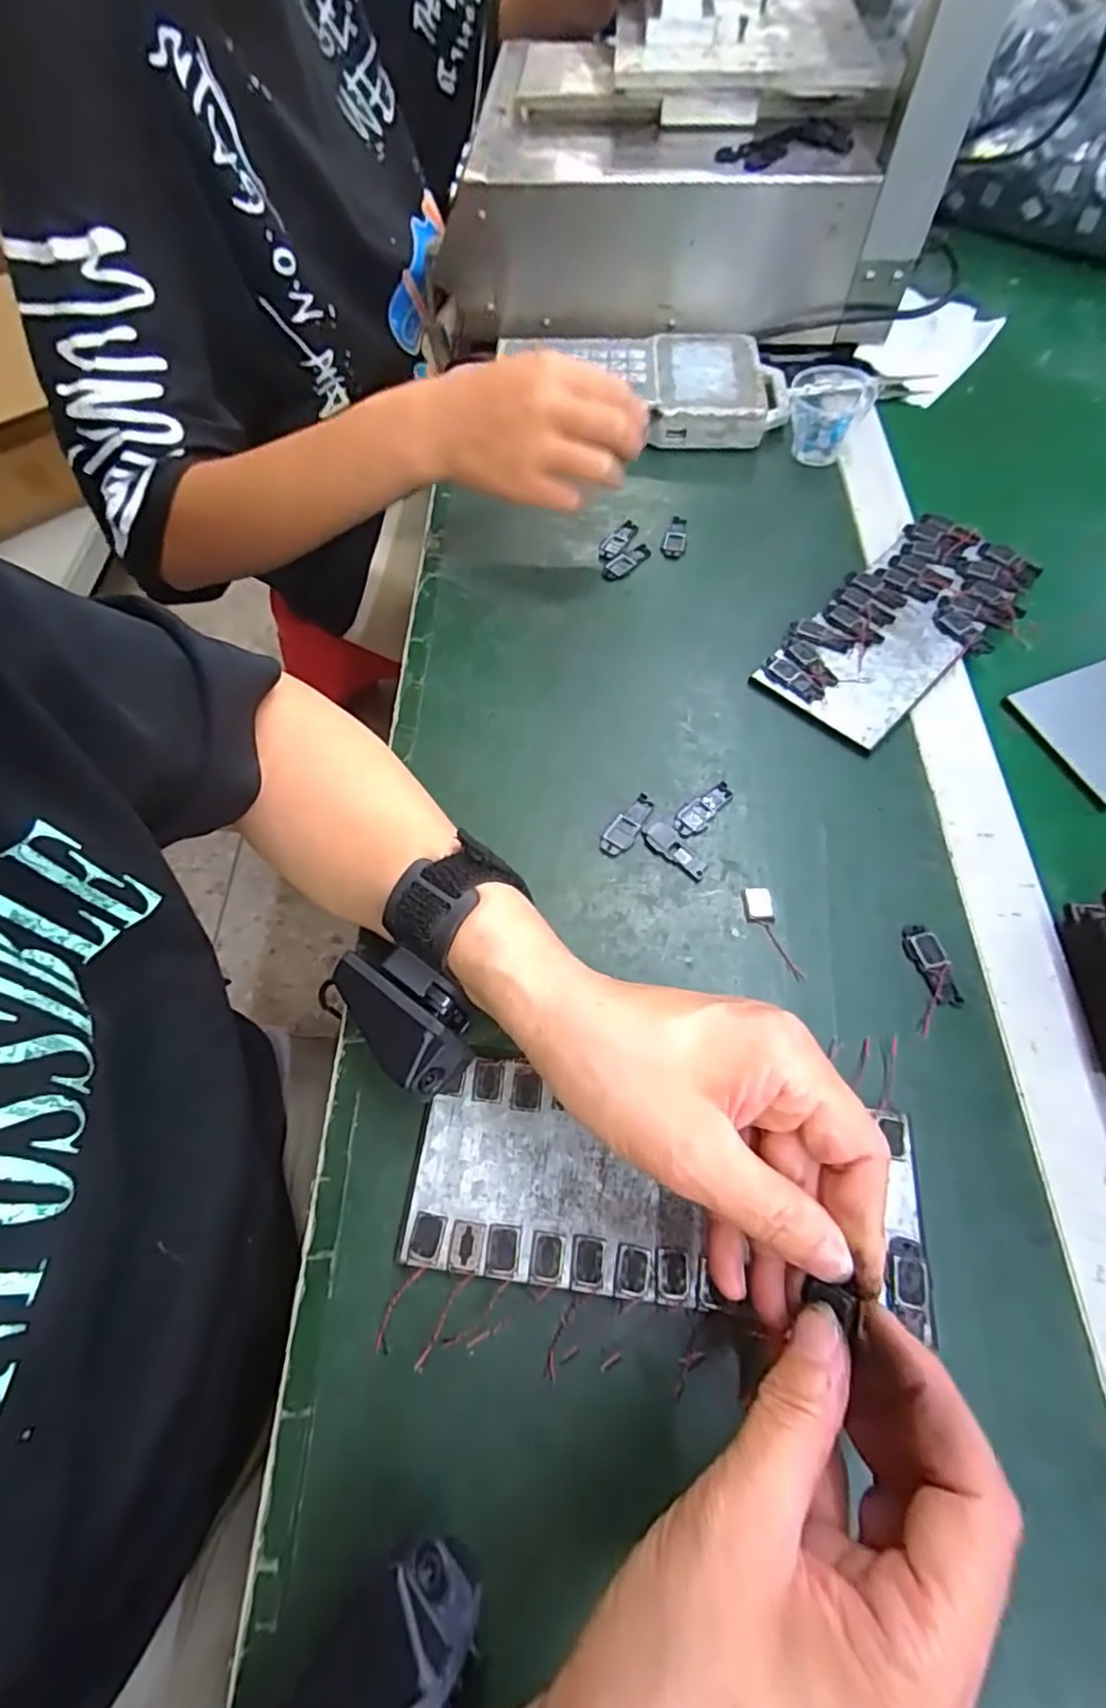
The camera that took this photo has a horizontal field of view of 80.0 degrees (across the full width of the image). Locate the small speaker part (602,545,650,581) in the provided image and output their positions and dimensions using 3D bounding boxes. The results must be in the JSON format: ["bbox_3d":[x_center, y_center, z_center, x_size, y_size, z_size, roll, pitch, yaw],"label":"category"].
[{"bbox_3d":[0.050,-0.199,0.448,0.038,0.004,0.015,-39,68,-16],"label":"small speaker part"}]

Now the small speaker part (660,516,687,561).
[{"bbox_3d":[0.085,-0.220,0.458,0.016,0.004,0.039,13,64,9],"label":"small speaker part"}]

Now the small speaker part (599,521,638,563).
[{"bbox_3d":[0.045,-0.217,0.458,0.015,0.004,0.041,32,68,17],"label":"small speaker part"}]

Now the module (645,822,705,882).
[{"bbox_3d":[0.065,-0.002,0.344,0.014,0.004,0.038,-41,68,-17],"label":"module"}]

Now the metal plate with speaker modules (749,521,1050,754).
[{"bbox_3d":[0.215,-0.141,0.408,0.191,0.012,0.088,-40,68,-17],"label":"metal plate with speaker modules"}]

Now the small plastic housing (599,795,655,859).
[{"bbox_3d":[0.040,-0.016,0.350,0.014,0.004,0.040,32,68,17],"label":"small plastic housing"}]

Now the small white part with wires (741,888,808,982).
[{"bbox_3d":[0.106,0.038,0.322,0.014,0.004,0.049,-14,63,-5],"label":"small white part with wires"}]

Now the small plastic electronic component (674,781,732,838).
[{"bbox_3d":[0.081,-0.024,0.354,0.040,0.004,0.015,-39,68,-17],"label":"small plastic electronic component"}]

